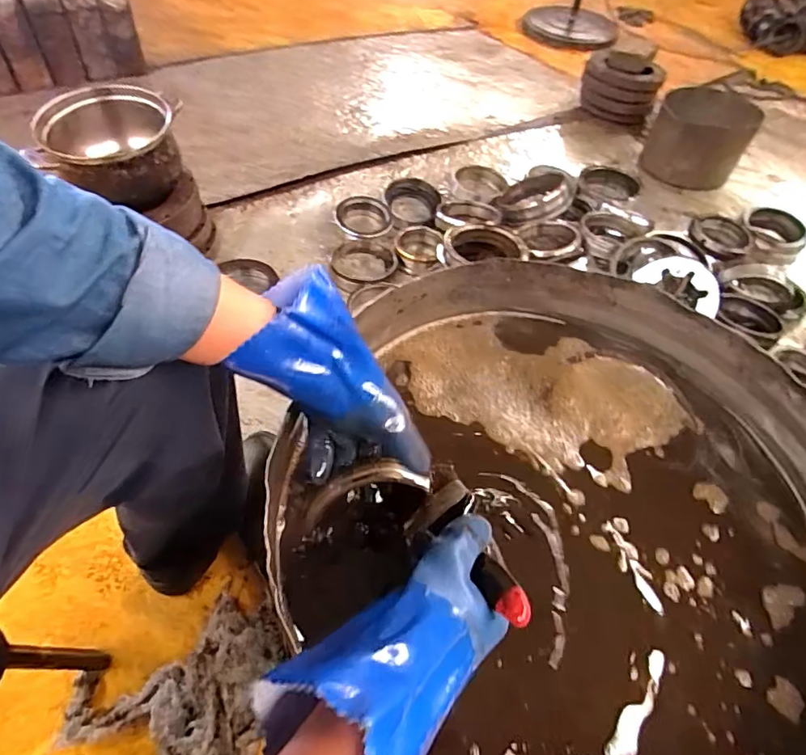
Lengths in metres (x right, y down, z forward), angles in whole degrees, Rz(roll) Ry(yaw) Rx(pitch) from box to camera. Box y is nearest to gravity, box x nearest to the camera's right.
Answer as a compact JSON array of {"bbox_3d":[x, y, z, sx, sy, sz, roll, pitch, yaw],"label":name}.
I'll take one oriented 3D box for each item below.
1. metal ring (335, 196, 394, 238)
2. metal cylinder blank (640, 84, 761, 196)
[{"bbox_3d":[-0.089,-0.366,1.176,0.120,0.036,0.123,3,52,-4],"label":"metal ring"},{"bbox_3d":[0.744,-0.605,1.303,0.220,0.186,0.225,25,54,13],"label":"metal cylinder blank"}]

